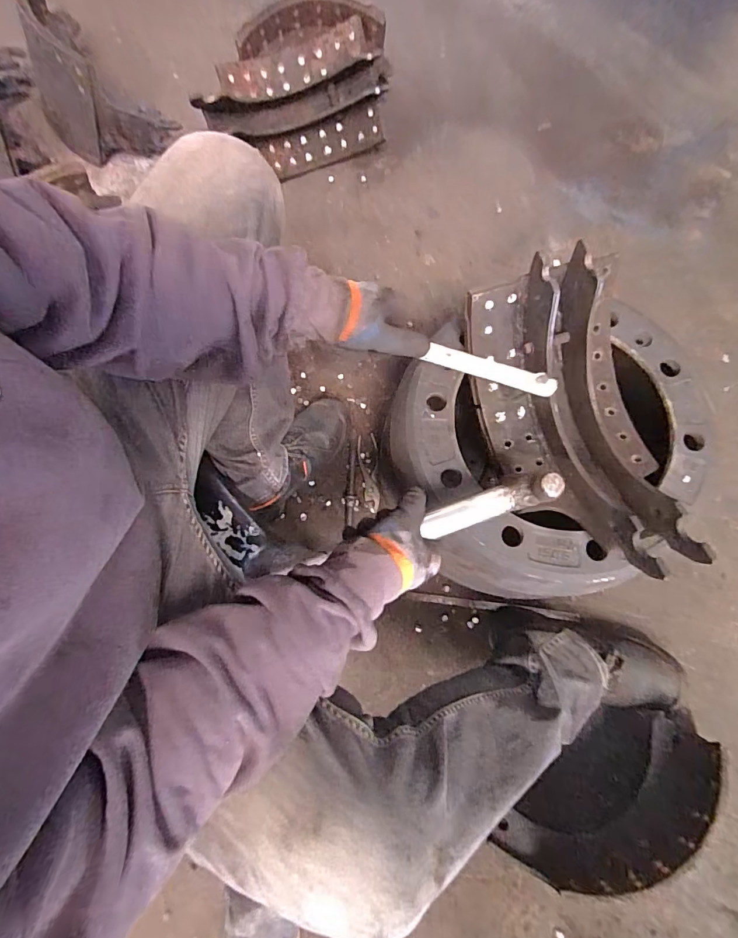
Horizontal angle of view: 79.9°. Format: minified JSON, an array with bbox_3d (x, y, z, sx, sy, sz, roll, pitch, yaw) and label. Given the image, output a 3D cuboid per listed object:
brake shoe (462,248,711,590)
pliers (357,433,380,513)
[{"bbox_3d":[0.256,-0.056,0.532,0.182,0.141,0.359,-18,78,-4],"label":"brake shoe"},{"bbox_3d":[-0.001,0.008,0.801,0.037,0.009,0.142,-3,78,0],"label":"pliers"}]

